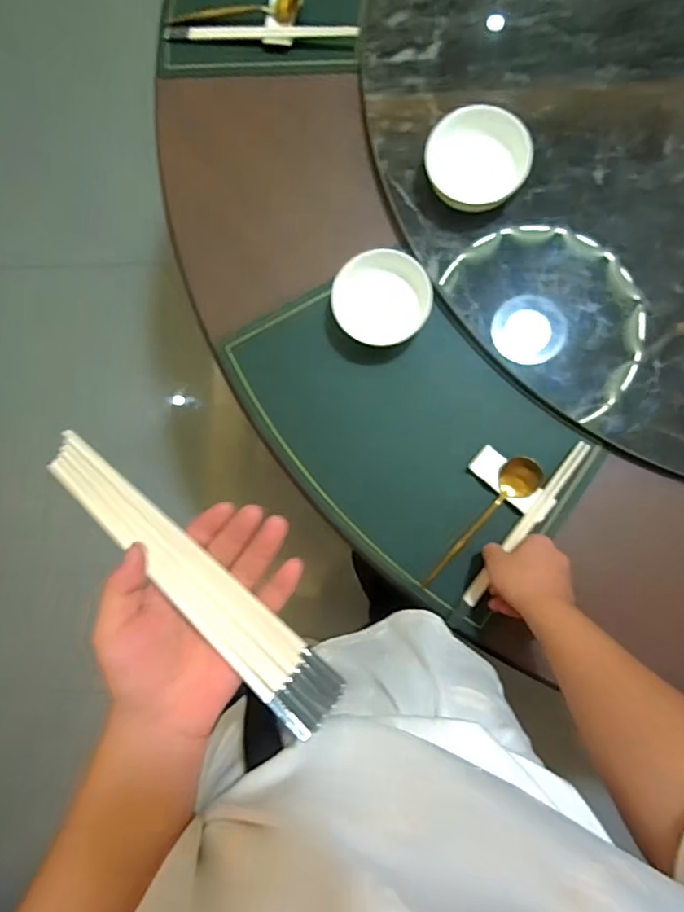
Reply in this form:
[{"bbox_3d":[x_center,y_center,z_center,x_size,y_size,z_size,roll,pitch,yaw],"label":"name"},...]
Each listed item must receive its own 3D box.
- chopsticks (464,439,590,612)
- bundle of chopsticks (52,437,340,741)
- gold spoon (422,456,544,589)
[{"bbox_3d":[0.220,0.082,0.634,0.018,0.018,0.233,37,91,5],"label":"chopsticks"},{"bbox_3d":[-0.110,0.083,0.378,0.268,0.015,0.043,41,90,12],"label":"bundle of chopsticks"},{"bbox_3d":[0.169,0.084,0.650,0.047,0.027,0.197,38,106,5],"label":"gold spoon"}]

